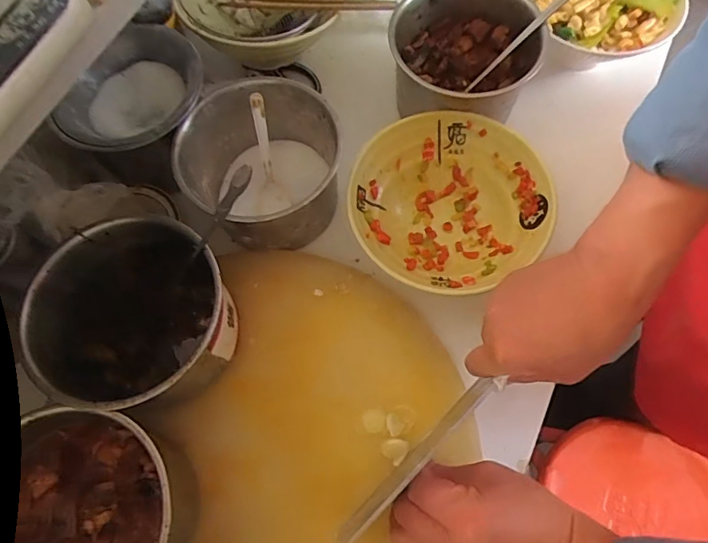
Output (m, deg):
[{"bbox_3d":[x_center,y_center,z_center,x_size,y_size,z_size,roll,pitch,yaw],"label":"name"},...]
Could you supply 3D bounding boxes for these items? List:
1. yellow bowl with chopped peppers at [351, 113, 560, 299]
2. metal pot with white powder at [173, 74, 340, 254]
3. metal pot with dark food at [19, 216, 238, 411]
[{"bbox_3d":[0.091,-0.065,0.482,0.188,0.058,0.181,-1,68,2],"label":"yellow bowl with chopped peppers"},{"bbox_3d":[-0.092,-0.105,0.486,0.147,0.089,0.146,-1,68,2],"label":"metal pot with white powder"},{"bbox_3d":[-0.176,0.041,0.421,0.139,0.098,0.150,-1,68,2],"label":"metal pot with dark food"}]

